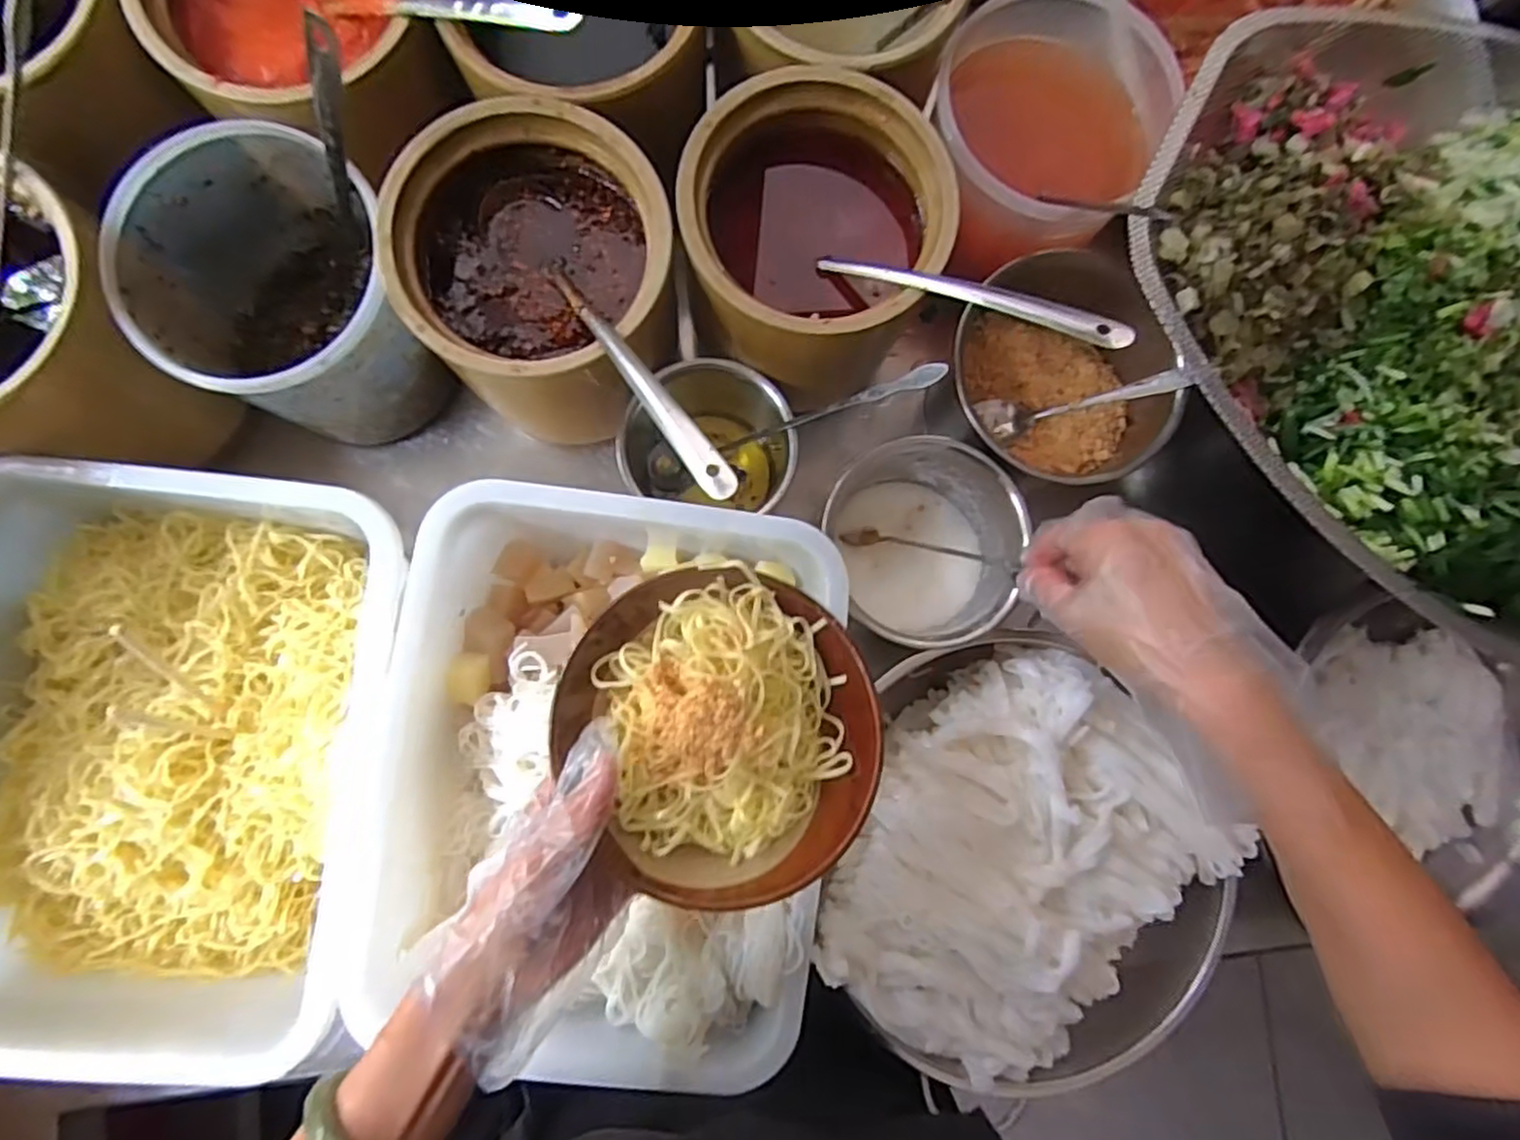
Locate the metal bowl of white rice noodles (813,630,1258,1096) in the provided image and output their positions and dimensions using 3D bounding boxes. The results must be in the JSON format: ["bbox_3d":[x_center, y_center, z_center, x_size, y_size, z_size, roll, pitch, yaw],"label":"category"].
[{"bbox_3d":[0.175,0.186,0.472,0.245,0.099,0.266,0,85,-4],"label":"metal bowl of white rice noodles"}]

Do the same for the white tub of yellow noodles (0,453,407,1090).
[{"bbox_3d":[-0.359,0.124,0.445,0.263,0.094,0.364,4,85,-4],"label":"white tub of yellow noodles"}]

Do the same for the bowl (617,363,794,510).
[{"bbox_3d":[-0.033,-0.098,0.510,0.113,0.107,0.100,8,85,-4],"label":"bowl"}]

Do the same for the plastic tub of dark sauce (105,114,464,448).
[{"bbox_3d":[-0.303,-0.181,0.462,0.147,0.143,0.174,-36,89,-6],"label":"plastic tub of dark sauce"}]

